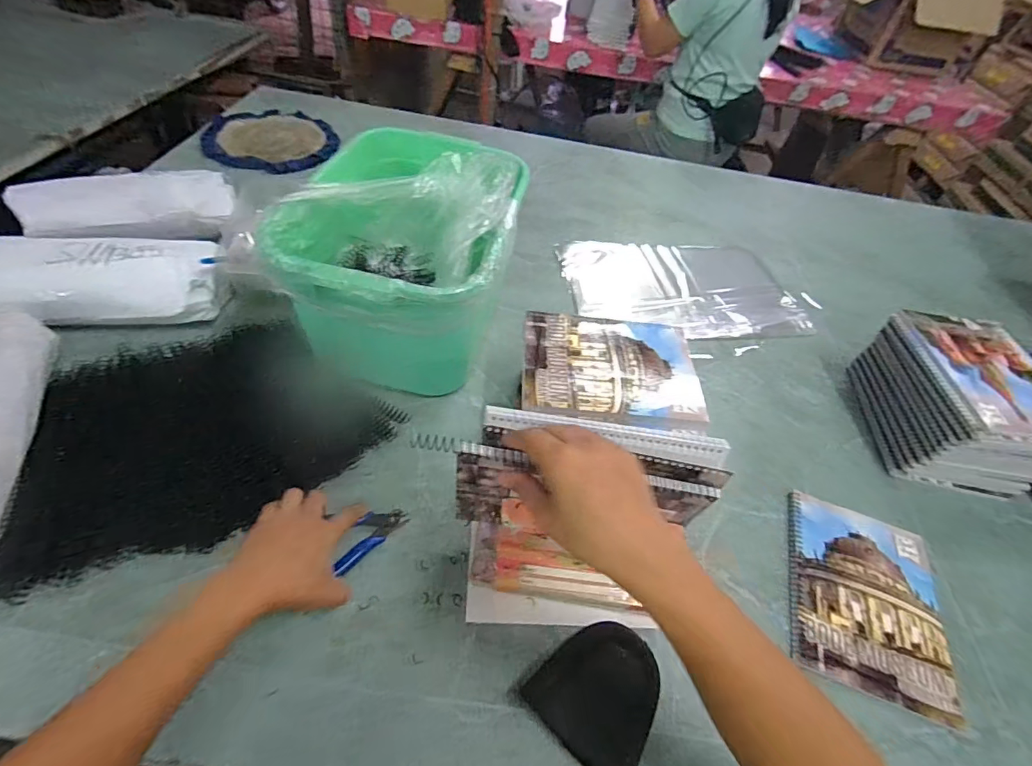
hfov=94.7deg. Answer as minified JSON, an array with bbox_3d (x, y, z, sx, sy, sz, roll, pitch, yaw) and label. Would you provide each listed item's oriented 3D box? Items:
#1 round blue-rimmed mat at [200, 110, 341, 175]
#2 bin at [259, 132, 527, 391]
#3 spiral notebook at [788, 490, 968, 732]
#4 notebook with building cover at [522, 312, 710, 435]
[{"bbox_3d":[-0.499,-0.500,0.981,0.250,0.012,0.279,-20,55,-24],"label":"round blue-rimmed mat"},{"bbox_3d":[-0.134,-0.141,0.611,0.254,0.210,0.306,7,50,-3],"label":"bin"},{"bbox_3d":[0.363,0.217,0.492,0.151,0.015,0.190,20,50,7],"label":"spiral notebook"},{"bbox_3d":[0.107,-0.019,0.541,0.196,0.017,0.147,5,49,-2],"label":"notebook with building cover"}]

